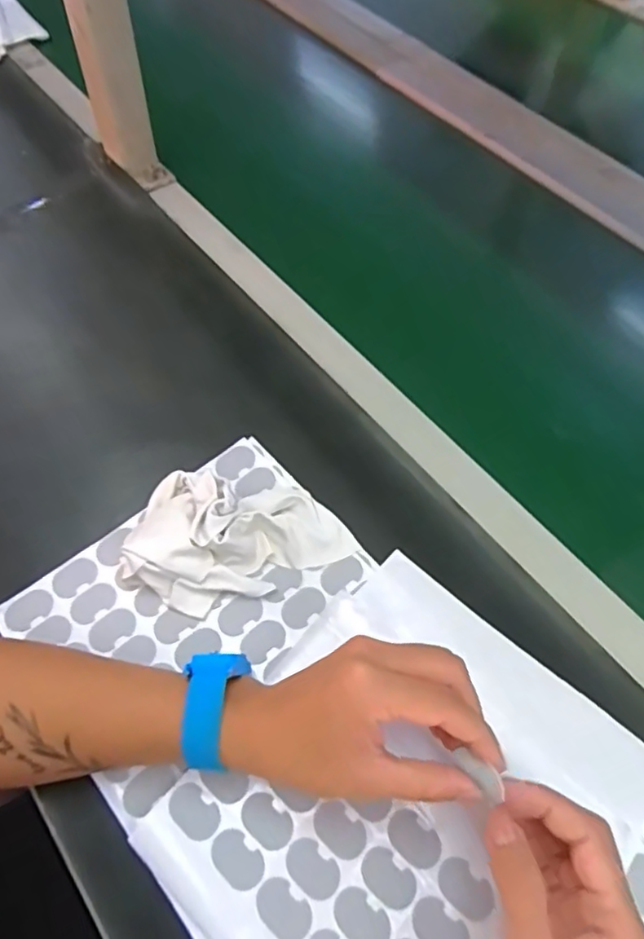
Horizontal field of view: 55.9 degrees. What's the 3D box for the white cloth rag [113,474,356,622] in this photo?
[{"bbox_3d":[-0.053,0.043,0.382,0.132,0.028,0.095,19,59,8],"label":"white cloth rag"}]

